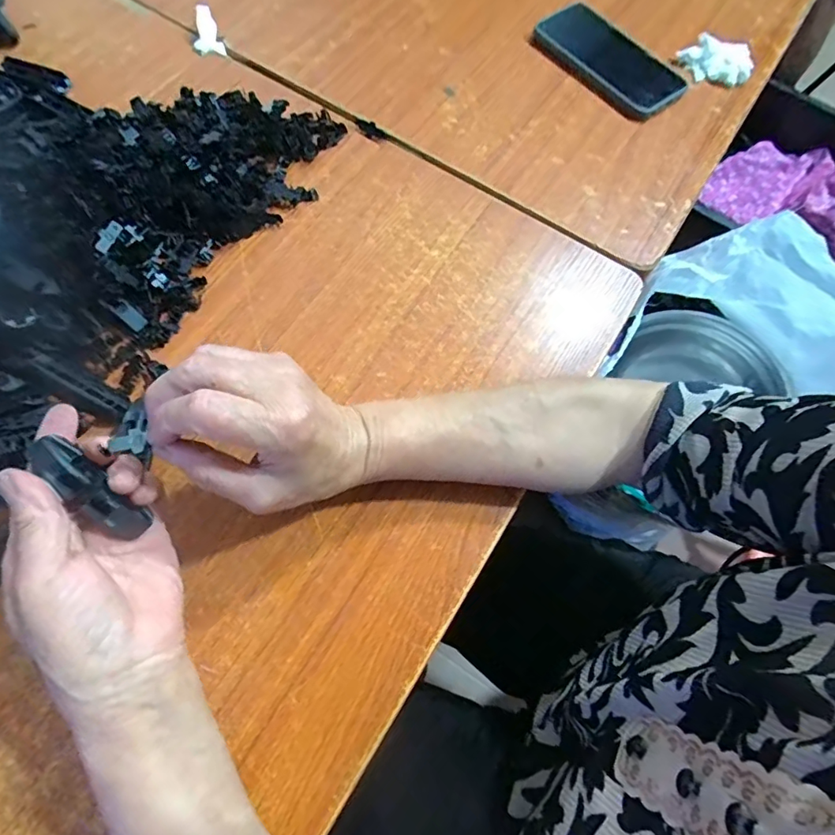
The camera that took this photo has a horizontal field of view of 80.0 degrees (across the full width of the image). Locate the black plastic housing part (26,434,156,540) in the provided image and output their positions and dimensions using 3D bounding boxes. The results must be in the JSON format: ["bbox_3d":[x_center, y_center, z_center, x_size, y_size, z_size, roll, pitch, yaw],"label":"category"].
[{"bbox_3d":[-0.178,0.039,0.269,0.067,0.011,0.018,47,71,-15],"label":"black plastic housing part"}]

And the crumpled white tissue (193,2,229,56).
[{"bbox_3d":[-0.219,-0.400,0.516,0.029,0.011,0.052,-13,89,-8],"label":"crumpled white tissue"}]

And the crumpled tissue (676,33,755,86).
[{"bbox_3d":[0.323,-0.386,0.536,0.076,0.020,0.048,26,69,7],"label":"crumpled tissue"}]

